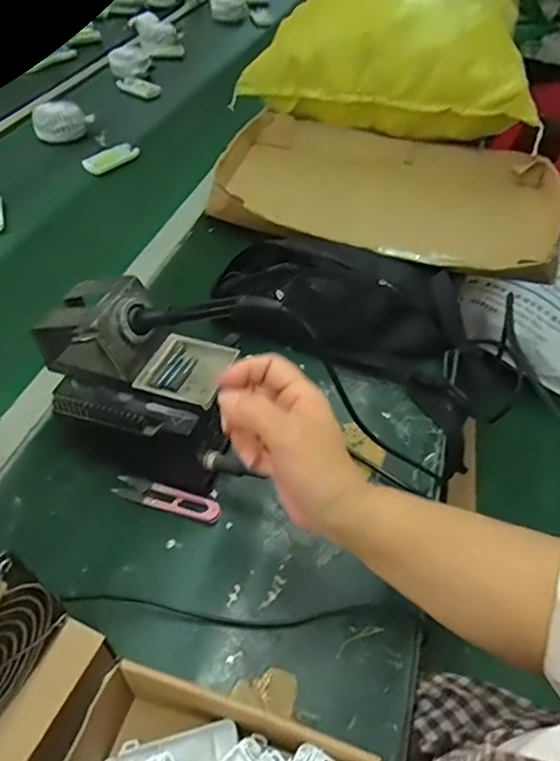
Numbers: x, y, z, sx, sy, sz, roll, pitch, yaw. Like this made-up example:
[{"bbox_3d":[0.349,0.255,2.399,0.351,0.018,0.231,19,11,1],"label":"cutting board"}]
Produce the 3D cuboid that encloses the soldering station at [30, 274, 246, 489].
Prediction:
[{"bbox_3d":[-0.125,0.005,0.480,0.171,0.157,0.111,20,50,13],"label":"soldering station"}]

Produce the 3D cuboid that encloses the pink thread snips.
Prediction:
[{"bbox_3d":[-0.104,0.110,0.490,0.102,0.009,0.023,14,49,8],"label":"pink thread snips"}]

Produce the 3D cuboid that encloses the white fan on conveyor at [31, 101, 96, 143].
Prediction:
[{"bbox_3d":[-0.391,-0.470,0.963,0.107,0.045,0.068,-17,52,-18],"label":"white fan on conveyor"}]

